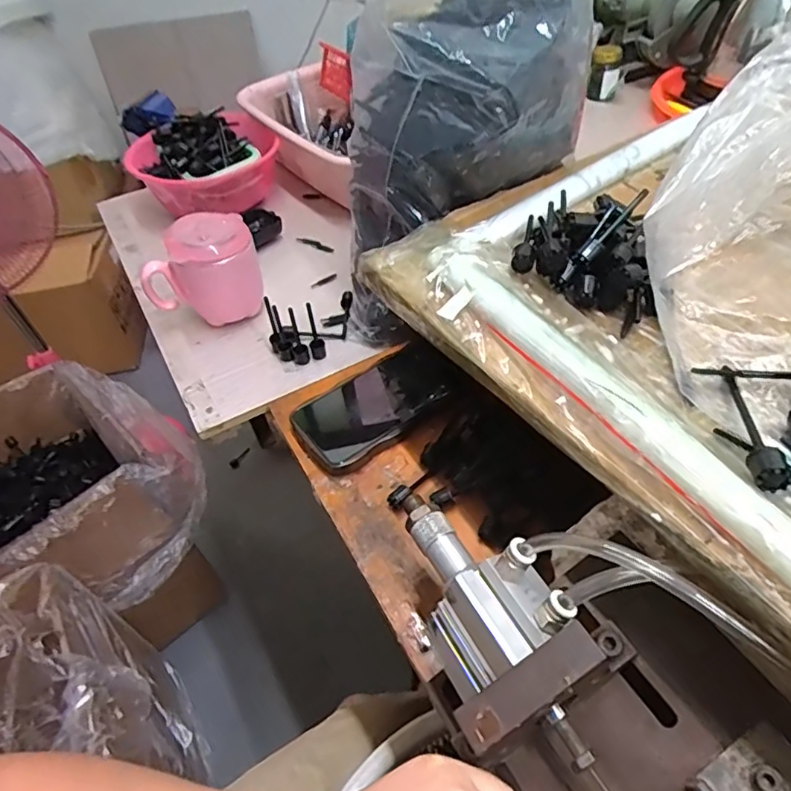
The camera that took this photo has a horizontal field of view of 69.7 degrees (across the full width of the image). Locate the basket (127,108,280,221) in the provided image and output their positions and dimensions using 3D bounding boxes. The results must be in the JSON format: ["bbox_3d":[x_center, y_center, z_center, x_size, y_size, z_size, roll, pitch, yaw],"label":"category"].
[{"bbox_3d":[-0.237,-0.295,0.718,0.173,0.082,0.150,-21,49,-13],"label":"basket"}]

